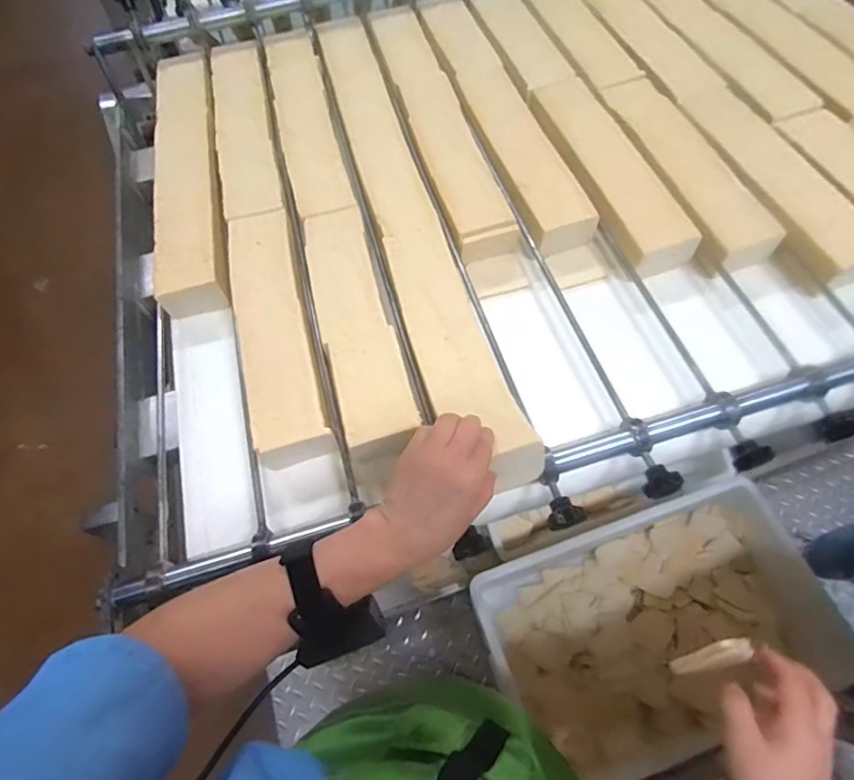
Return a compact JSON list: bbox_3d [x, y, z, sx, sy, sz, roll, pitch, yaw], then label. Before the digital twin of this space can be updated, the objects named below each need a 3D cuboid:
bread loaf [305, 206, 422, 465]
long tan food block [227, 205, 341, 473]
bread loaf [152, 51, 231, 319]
[{"bbox_3d":[-0.082,-0.076,0.606,0.077,0.051,0.334,-14,63,-4],"label":"bread loaf"},{"bbox_3d":[-0.181,-0.077,0.613,0.079,0.063,0.336,-15,63,-5],"label":"long tan food block"},{"bbox_3d":[-0.333,-0.289,0.718,0.086,0.057,0.417,-13,63,-3],"label":"bread loaf"}]

